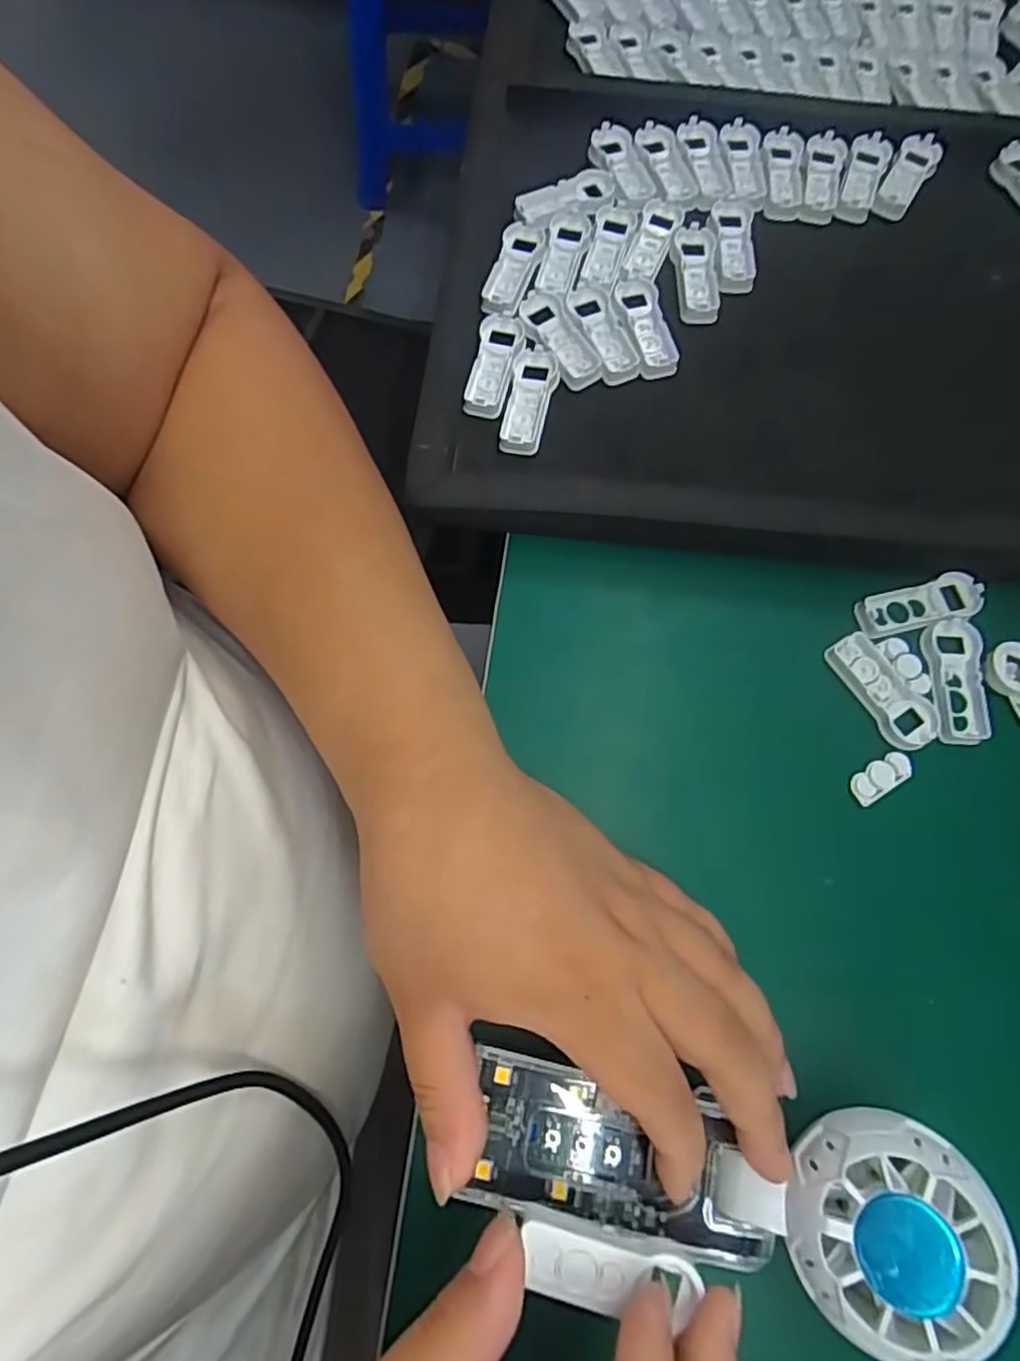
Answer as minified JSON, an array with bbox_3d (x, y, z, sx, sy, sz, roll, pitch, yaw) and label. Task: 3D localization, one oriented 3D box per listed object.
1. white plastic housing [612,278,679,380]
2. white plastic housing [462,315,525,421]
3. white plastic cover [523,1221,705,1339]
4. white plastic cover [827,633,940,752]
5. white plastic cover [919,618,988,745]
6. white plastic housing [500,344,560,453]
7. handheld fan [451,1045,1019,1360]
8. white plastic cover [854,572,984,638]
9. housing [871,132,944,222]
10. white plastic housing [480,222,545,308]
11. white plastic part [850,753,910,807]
[{"bbox_3d":[0.068,-0.177,0.346,0.023,0.012,0.053,-15,74,-7],"label":"white plastic housing"},{"bbox_3d":[-0.008,-0.154,0.338,0.021,0.012,0.054,10,73,1],"label":"white plastic housing"},{"bbox_3d":[0.029,0.174,0.201,0.051,0.006,0.018,11,68,2],"label":"white plastic cover"},{"bbox_3d":[0.165,0.004,0.305,0.022,0.008,0.055,-28,76,-10],"label":"white plastic cover"},{"bbox_3d":[0.198,0.000,0.306,0.025,0.010,0.056,6,73,0],"label":"white plastic cover"},{"bbox_3d":[0.010,-0.135,0.333,0.021,0.011,0.057,10,73,1],"label":"white plastic housing"},{"bbox_3d":[0.067,0.163,0.221,0.157,0.027,0.055,6,67,12],"label":"handheld fan"},{"bbox_3d":[0.187,-0.034,0.315,0.058,0.010,0.020,-11,74,-5],"label":"white plastic cover"},{"bbox_3d":[0.222,-0.282,0.386,0.022,0.014,0.064,32,75,8],"label":"housing"},{"bbox_3d":[0.002,-0.215,0.356,0.021,0.009,0.053,16,73,3],"label":"white plastic housing"},{"bbox_3d":[0.160,0.042,0.296,0.028,0.006,0.013,-31,76,-11],"label":"white plastic part"}]

